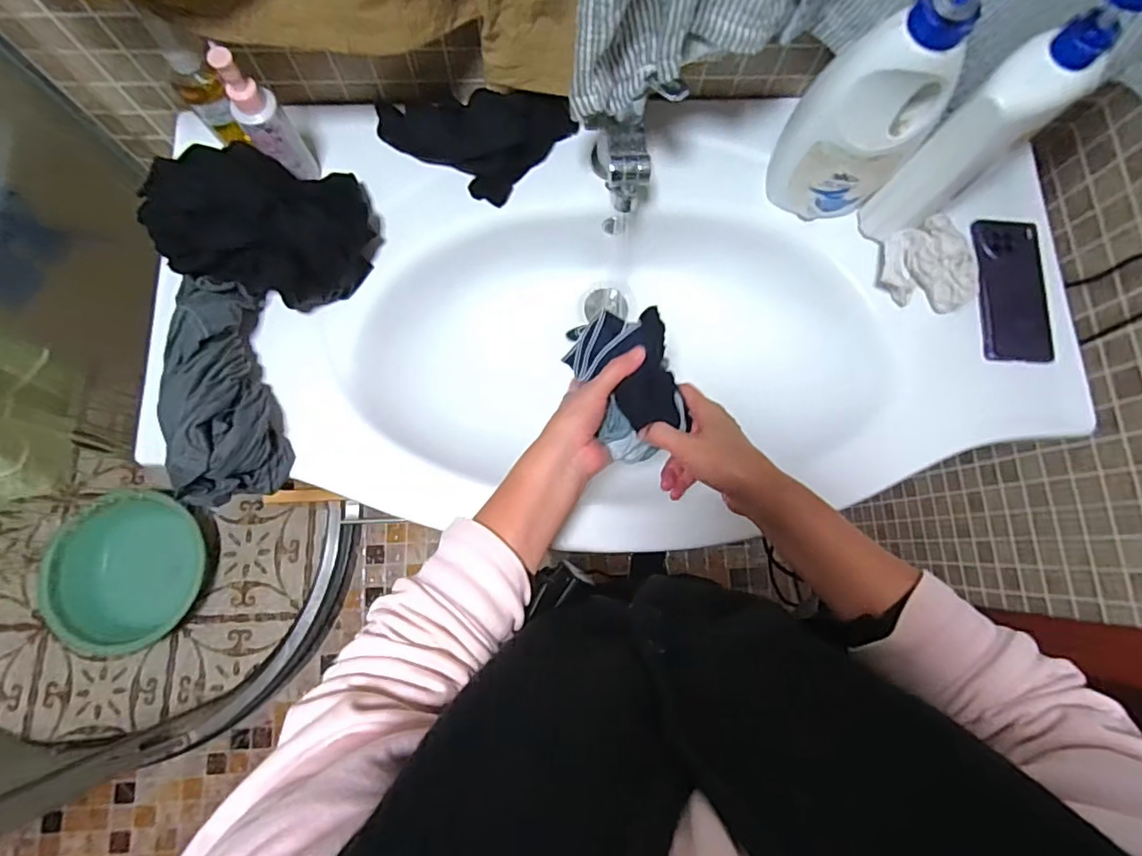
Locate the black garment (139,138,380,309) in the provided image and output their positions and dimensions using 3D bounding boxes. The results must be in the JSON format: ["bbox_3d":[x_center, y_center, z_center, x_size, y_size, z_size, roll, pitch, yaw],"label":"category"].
[{"bbox_3d":[-0.295,-0.206,0.551,0.158,0.120,0.148,4,78,0],"label":"black garment"}]

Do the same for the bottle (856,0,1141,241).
[{"bbox_3d":[0.373,-0.270,0.492,0.097,0.258,0.057,-36,81,-8],"label":"bottle"}]

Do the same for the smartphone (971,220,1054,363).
[{"bbox_3d":[0.488,-0.157,0.613,0.087,0.015,0.168,3,78,-1],"label":"smartphone"}]

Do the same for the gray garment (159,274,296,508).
[{"bbox_3d":[-0.333,-0.038,0.534,0.079,0.084,0.211,-14,79,-4],"label":"gray garment"}]

